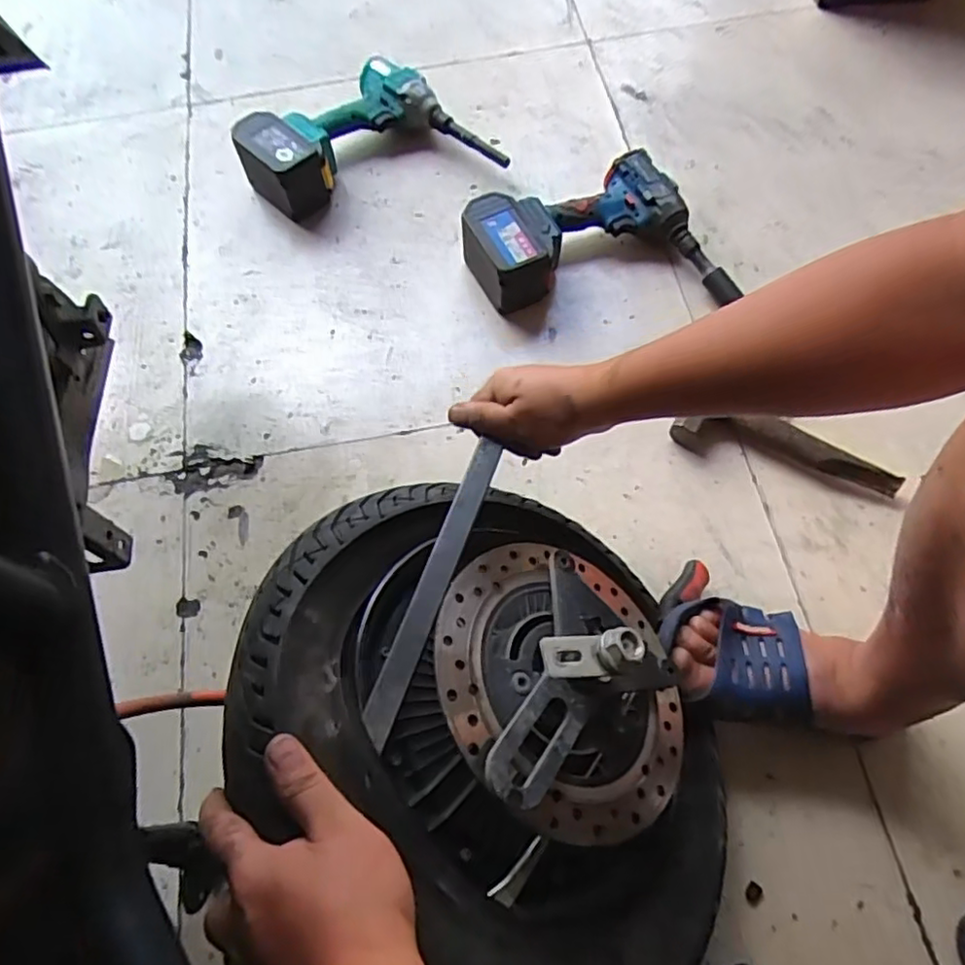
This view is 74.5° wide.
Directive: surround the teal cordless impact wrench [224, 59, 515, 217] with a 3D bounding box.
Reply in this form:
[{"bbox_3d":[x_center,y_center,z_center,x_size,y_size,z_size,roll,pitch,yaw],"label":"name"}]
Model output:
[{"bbox_3d":[-0.140,-0.413,0.794,0.263,0.075,0.225,-39,71,-14],"label":"teal cordless impact wrench"}]

